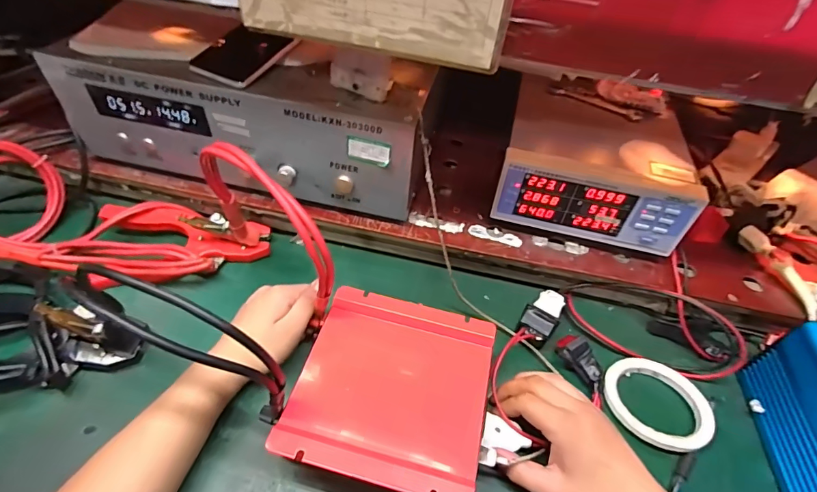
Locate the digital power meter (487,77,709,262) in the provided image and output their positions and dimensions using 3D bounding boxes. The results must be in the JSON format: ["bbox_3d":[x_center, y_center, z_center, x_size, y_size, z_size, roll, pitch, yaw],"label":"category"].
[{"bbox_3d":[0.231,-0.106,0.550,0.211,0.114,0.197,14,50,7],"label":"digital power meter"}]

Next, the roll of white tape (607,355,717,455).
[{"bbox_3d":[0.259,0.159,0.441,0.086,0.012,0.103,-29,57,-26],"label":"roll of white tape"}]

